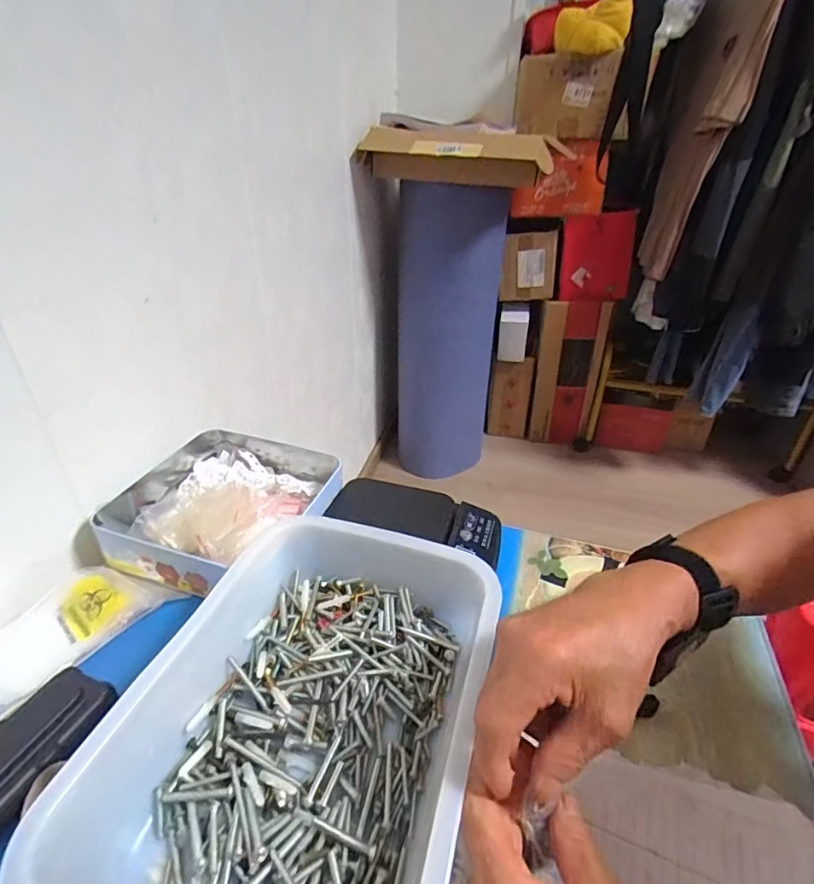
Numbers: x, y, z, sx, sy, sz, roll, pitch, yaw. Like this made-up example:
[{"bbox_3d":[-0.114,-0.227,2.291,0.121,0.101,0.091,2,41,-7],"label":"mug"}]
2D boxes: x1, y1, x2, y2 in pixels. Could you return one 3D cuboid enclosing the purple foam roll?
[{"bbox_3d":[0.110,-0.268,1.386,0.268,0.821,0.238,5,32,7],"label":"purple foam roll"}]

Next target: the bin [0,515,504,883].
[{"bbox_3d":[-0.063,0.180,0.327,0.201,0.069,0.285,10,33,14],"label":"bin"}]

